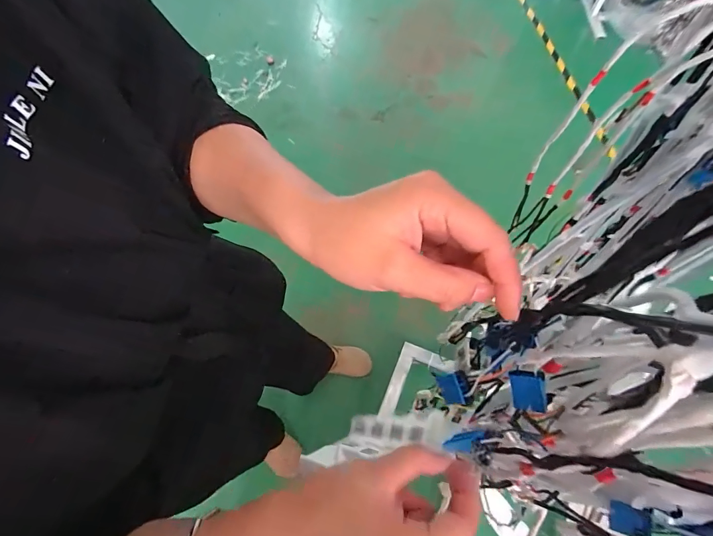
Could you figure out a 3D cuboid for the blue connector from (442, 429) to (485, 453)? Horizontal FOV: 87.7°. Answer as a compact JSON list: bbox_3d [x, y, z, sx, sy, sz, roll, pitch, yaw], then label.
[{"bbox_3d":[0.073,0.117,0.249,0.029,0.006,0.012,-31,63,14],"label":"blue connector"}]

